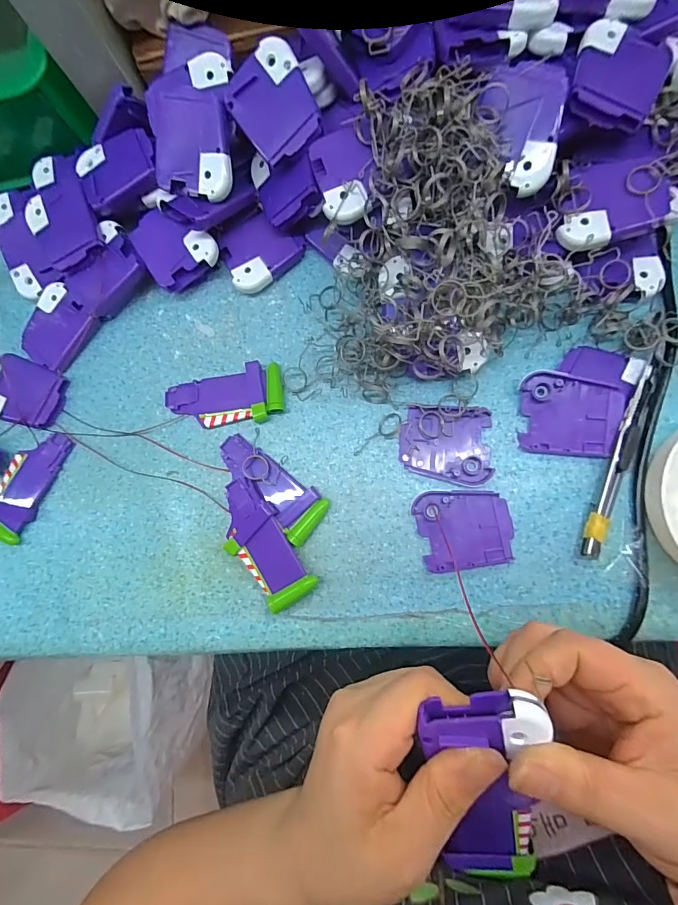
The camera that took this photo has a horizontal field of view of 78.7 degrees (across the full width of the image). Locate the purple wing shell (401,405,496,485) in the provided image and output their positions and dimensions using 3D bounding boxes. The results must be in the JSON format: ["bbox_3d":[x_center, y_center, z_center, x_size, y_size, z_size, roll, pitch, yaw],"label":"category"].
[{"bbox_3d":[0.073,-0.005,0.285,0.060,0.006,0.050,5,84,8],"label":"purple wing shell"}]

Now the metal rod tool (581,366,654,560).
[{"bbox_3d":[0.177,0.007,0.261,0.015,0.012,0.123,20,86,9],"label":"metal rod tool"}]

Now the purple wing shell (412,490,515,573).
[{"bbox_3d":[0.084,0.050,0.274,0.060,0.006,0.052,-11,82,6],"label":"purple wing shell"}]

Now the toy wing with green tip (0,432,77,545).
[{"bbox_3d":[-0.245,0.024,0.323,0.039,0.009,0.091,30,88,9],"label":"toy wing with green tip"}]

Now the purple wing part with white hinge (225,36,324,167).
[{"bbox_3d":[-0.041,-0.226,0.272,0.050,0.012,0.060,-31,96,15],"label":"purple wing part with white hinge"}]

